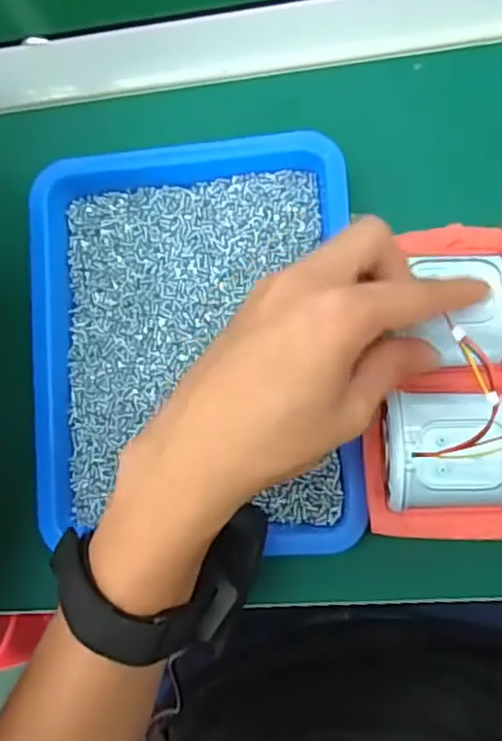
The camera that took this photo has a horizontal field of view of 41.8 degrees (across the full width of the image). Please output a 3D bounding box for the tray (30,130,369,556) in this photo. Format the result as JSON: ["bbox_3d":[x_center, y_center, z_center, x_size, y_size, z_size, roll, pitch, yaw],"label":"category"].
[{"bbox_3d":[-0.032,-0.016,0.355,0.171,0.028,0.217,-3,85,8],"label":"tray"}]

